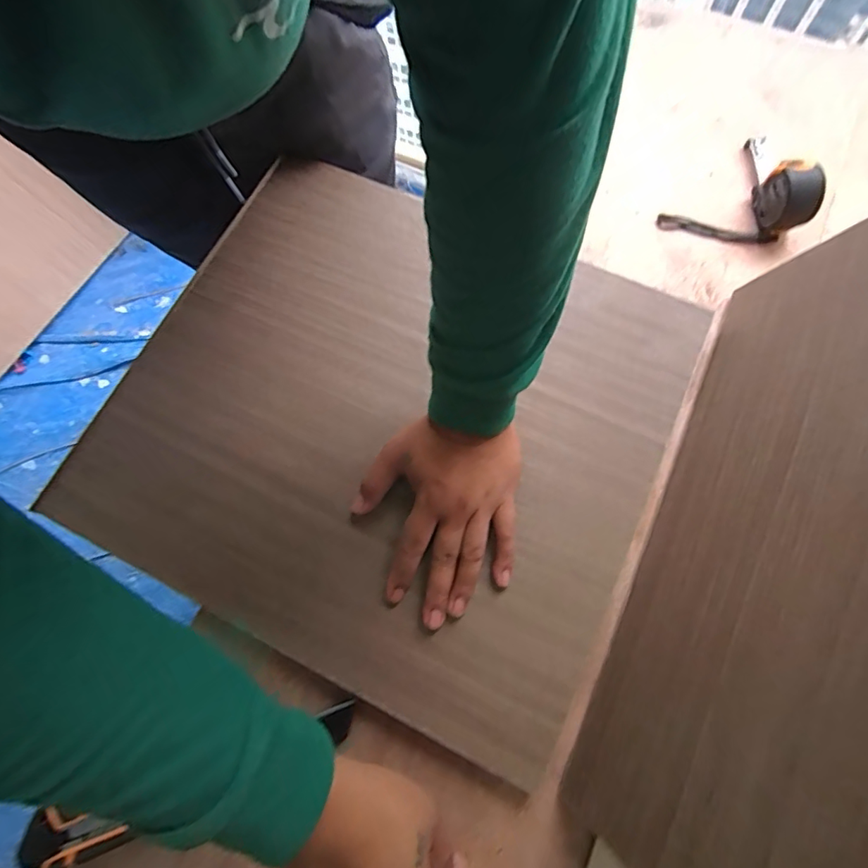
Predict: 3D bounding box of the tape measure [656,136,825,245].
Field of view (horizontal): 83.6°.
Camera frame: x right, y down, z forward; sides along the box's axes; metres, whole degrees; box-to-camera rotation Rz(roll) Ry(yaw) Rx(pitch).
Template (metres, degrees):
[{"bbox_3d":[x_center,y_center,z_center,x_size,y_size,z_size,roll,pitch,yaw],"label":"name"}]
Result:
[{"bbox_3d":[0.320,-0.239,0.478,0.143,0.058,0.102,-39,76,-12],"label":"tape measure"}]

